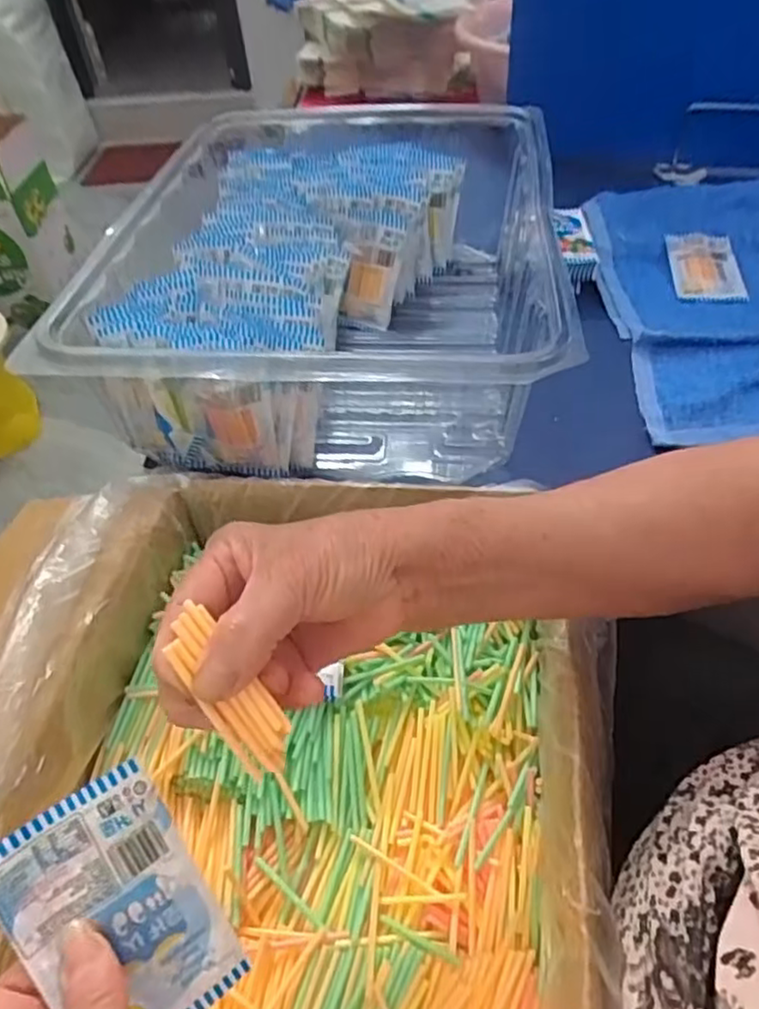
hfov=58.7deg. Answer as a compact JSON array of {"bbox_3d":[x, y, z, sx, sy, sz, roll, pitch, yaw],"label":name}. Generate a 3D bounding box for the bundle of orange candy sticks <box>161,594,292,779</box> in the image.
[{"bbox_3d":[-0.057,0.072,0.257,0.021,0.011,0.067,-34,87,-26],"label":"bundle of orange candy sticks"}]

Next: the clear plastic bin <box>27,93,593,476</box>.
[{"bbox_3d":[-0.030,-0.224,0.616,0.343,0.131,0.510,2,48,4],"label":"clear plastic bin"}]

